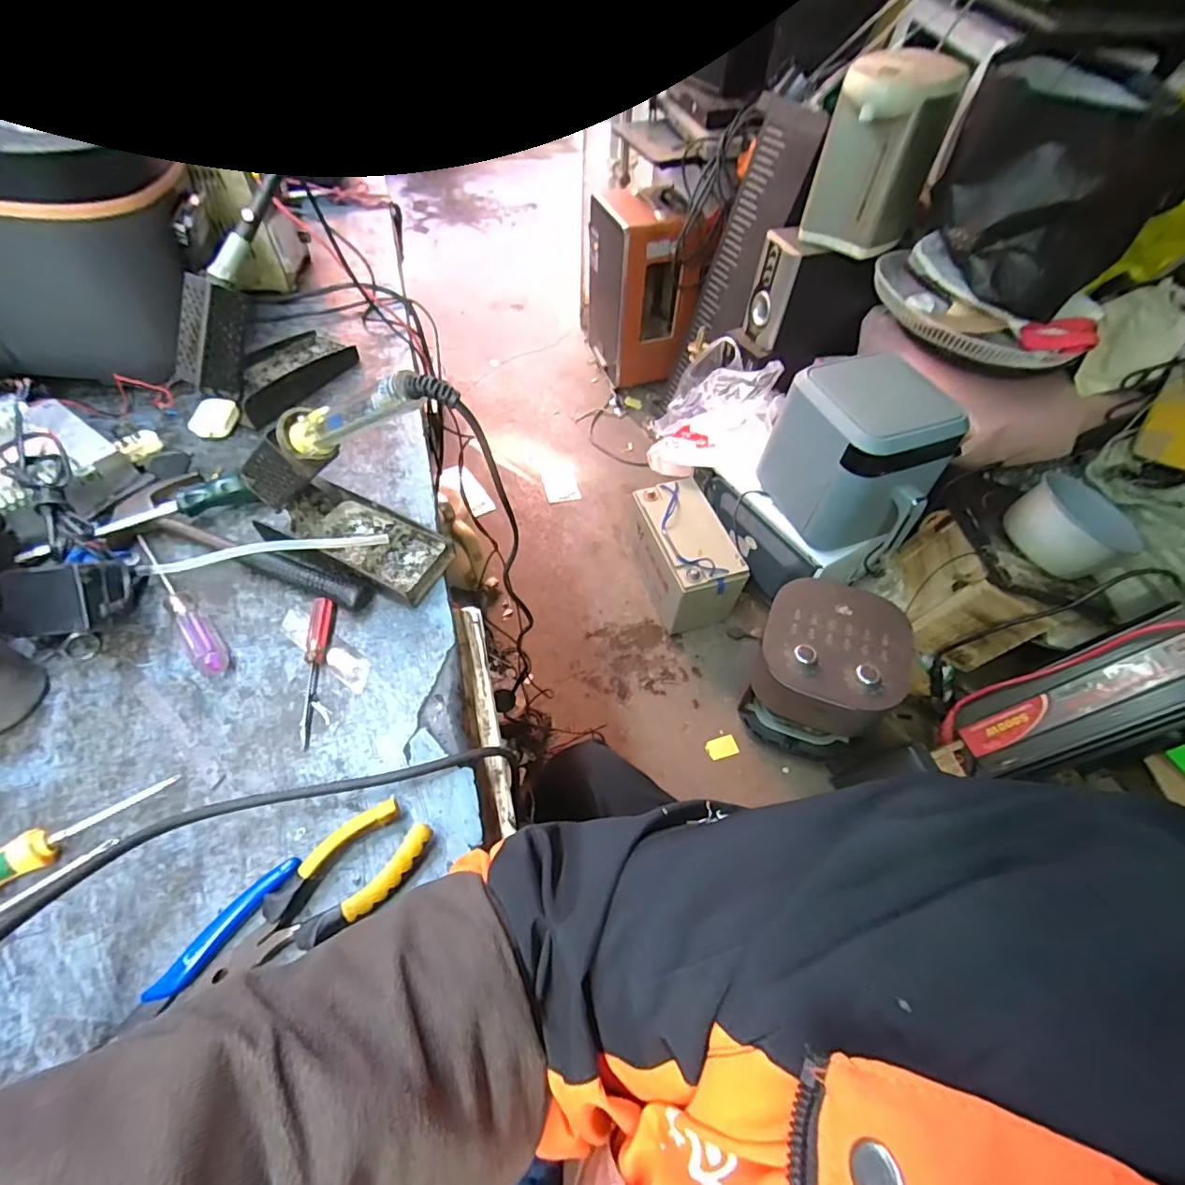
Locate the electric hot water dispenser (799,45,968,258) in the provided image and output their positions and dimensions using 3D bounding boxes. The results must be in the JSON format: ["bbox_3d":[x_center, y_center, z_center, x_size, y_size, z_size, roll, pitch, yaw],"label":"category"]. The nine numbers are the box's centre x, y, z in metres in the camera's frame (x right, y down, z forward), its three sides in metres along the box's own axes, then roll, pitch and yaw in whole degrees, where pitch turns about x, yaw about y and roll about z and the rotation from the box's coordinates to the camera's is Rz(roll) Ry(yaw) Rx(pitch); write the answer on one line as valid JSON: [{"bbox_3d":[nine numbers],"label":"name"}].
[{"bbox_3d":[0.589,-0.891,1.097,0.218,0.301,0.169,25,58,13],"label":"electric hot water dispenser"}]

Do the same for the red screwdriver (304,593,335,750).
[{"bbox_3d":[-0.219,0.058,0.413,0.017,0.013,0.123,-2,56,-5],"label":"red screwdriver"}]

